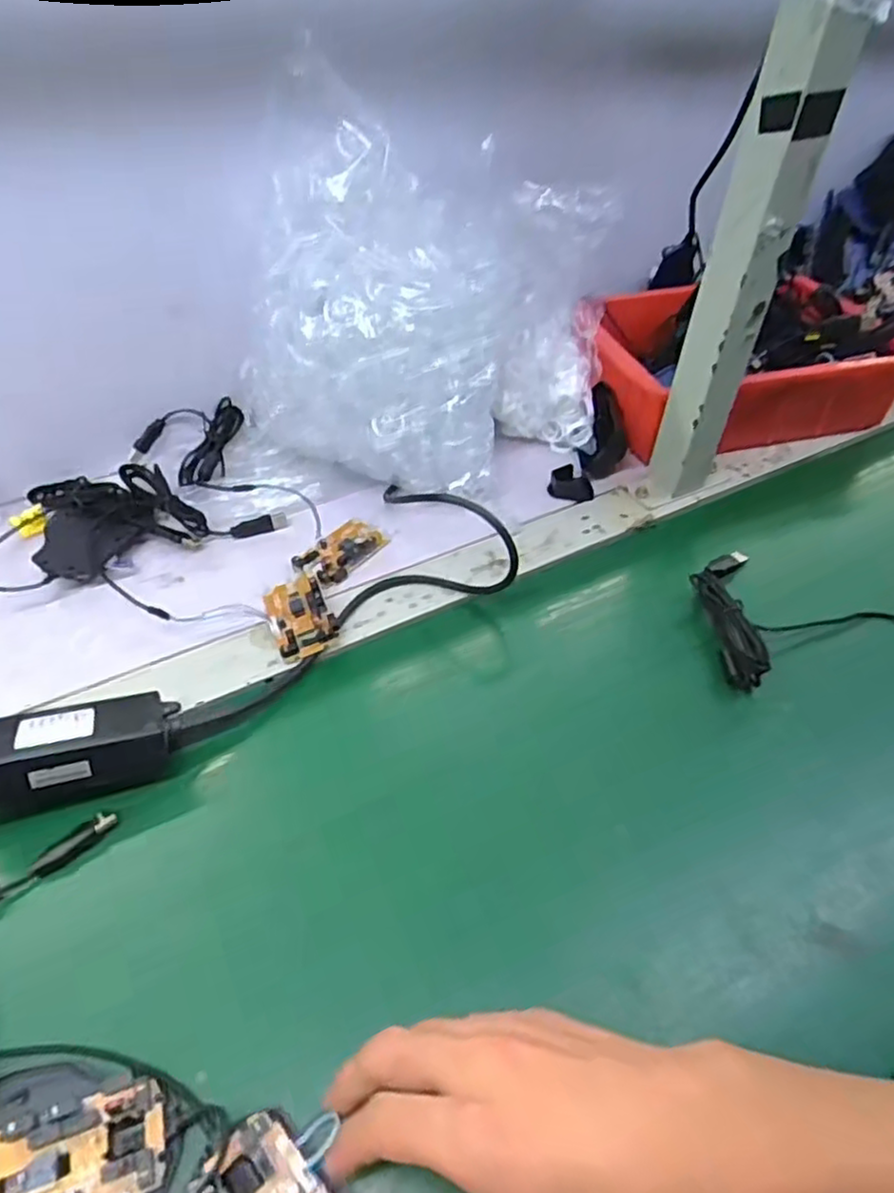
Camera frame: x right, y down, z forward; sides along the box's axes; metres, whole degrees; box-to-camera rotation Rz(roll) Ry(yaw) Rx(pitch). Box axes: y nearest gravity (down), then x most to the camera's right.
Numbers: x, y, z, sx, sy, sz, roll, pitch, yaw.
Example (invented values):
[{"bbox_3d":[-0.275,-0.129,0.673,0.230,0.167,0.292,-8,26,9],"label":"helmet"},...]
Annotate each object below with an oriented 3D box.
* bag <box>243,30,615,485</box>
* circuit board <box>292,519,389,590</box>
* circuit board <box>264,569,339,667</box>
[{"bbox_3d":[-0.013,-0.235,0.593,0.279,0.250,0.198,15,48,12],"label":"bag"},{"bbox_3d":[-0.086,-0.036,0.569,0.044,0.007,0.076,30,53,24],"label":"circuit board"},{"bbox_3d":[-0.109,0.011,0.517,0.042,0.017,0.073,-16,49,-16],"label":"circuit board"}]

